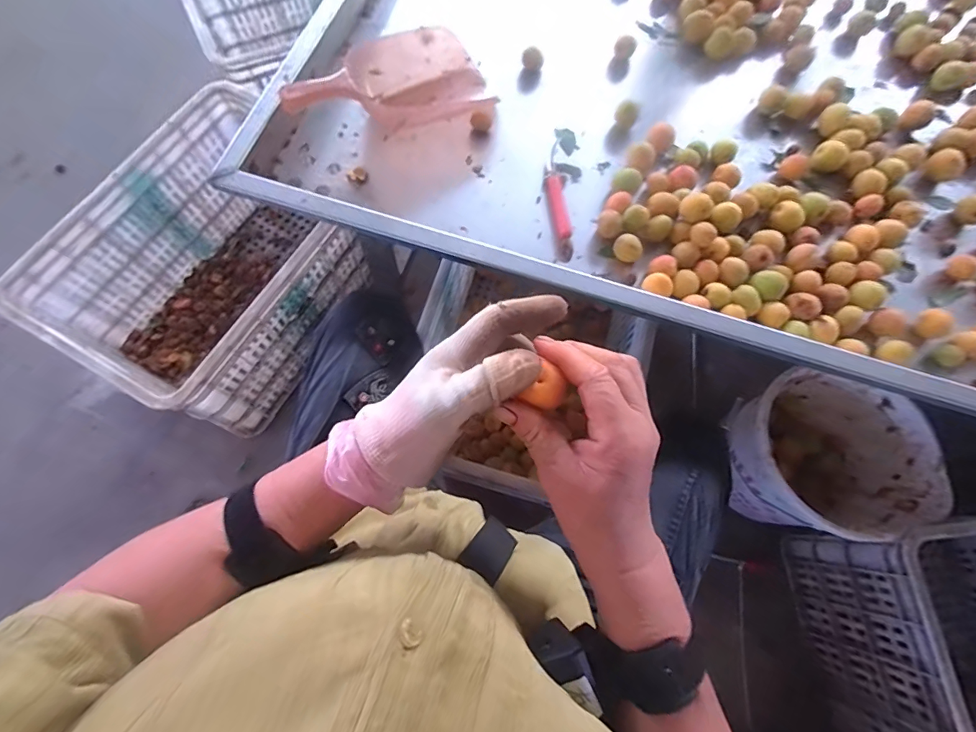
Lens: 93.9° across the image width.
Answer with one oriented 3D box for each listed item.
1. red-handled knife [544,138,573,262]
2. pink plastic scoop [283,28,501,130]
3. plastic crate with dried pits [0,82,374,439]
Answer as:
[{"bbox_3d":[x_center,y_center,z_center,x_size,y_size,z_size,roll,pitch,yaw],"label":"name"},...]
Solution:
[{"bbox_3d":[0.096,-0.235,0.631,0.024,0.023,0.198,-3,71,-4],"label":"red-handled knife"},{"bbox_3d":[-0.140,-0.427,0.660,0.283,0.090,0.179,-11,72,-6],"label":"pink plastic scoop"},{"bbox_3d":[-0.480,-0.185,0.863,0.356,0.270,0.526,28,72,7],"label":"plastic crate with dried pits"}]

